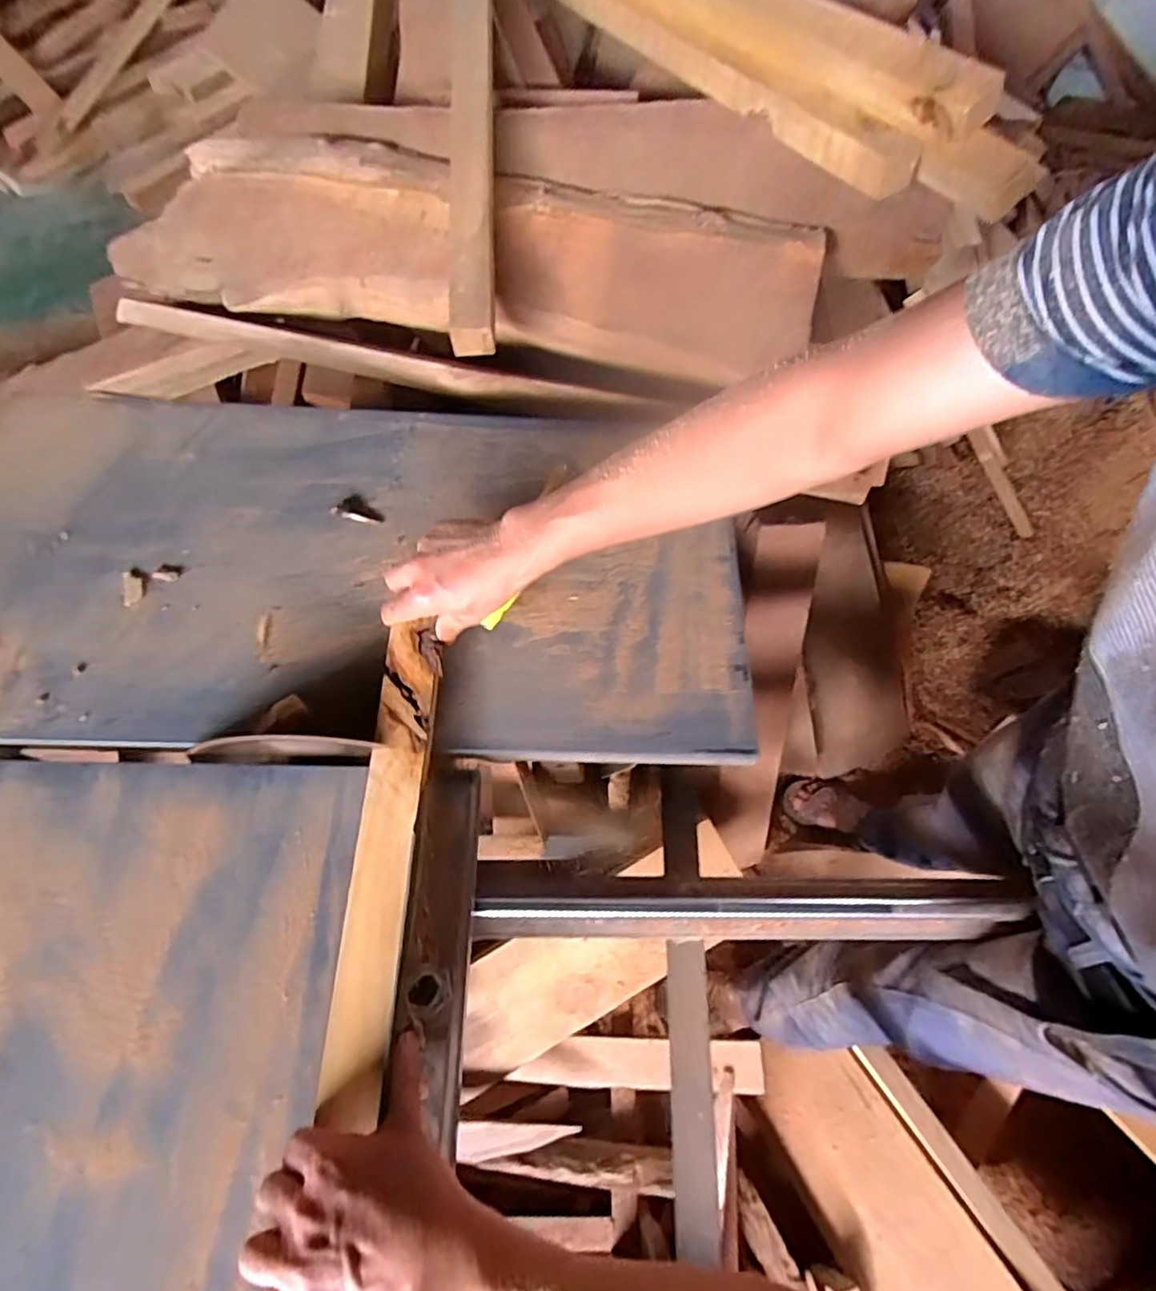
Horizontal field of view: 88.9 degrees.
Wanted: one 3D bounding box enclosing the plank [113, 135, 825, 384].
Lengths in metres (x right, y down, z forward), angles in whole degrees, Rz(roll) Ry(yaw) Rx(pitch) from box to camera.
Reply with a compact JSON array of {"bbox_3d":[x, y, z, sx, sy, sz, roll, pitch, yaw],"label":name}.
[{"bbox_3d":[-0.158,-0.537,0.814,0.943,0.054,0.249,12,88,5],"label":"plank"}]

